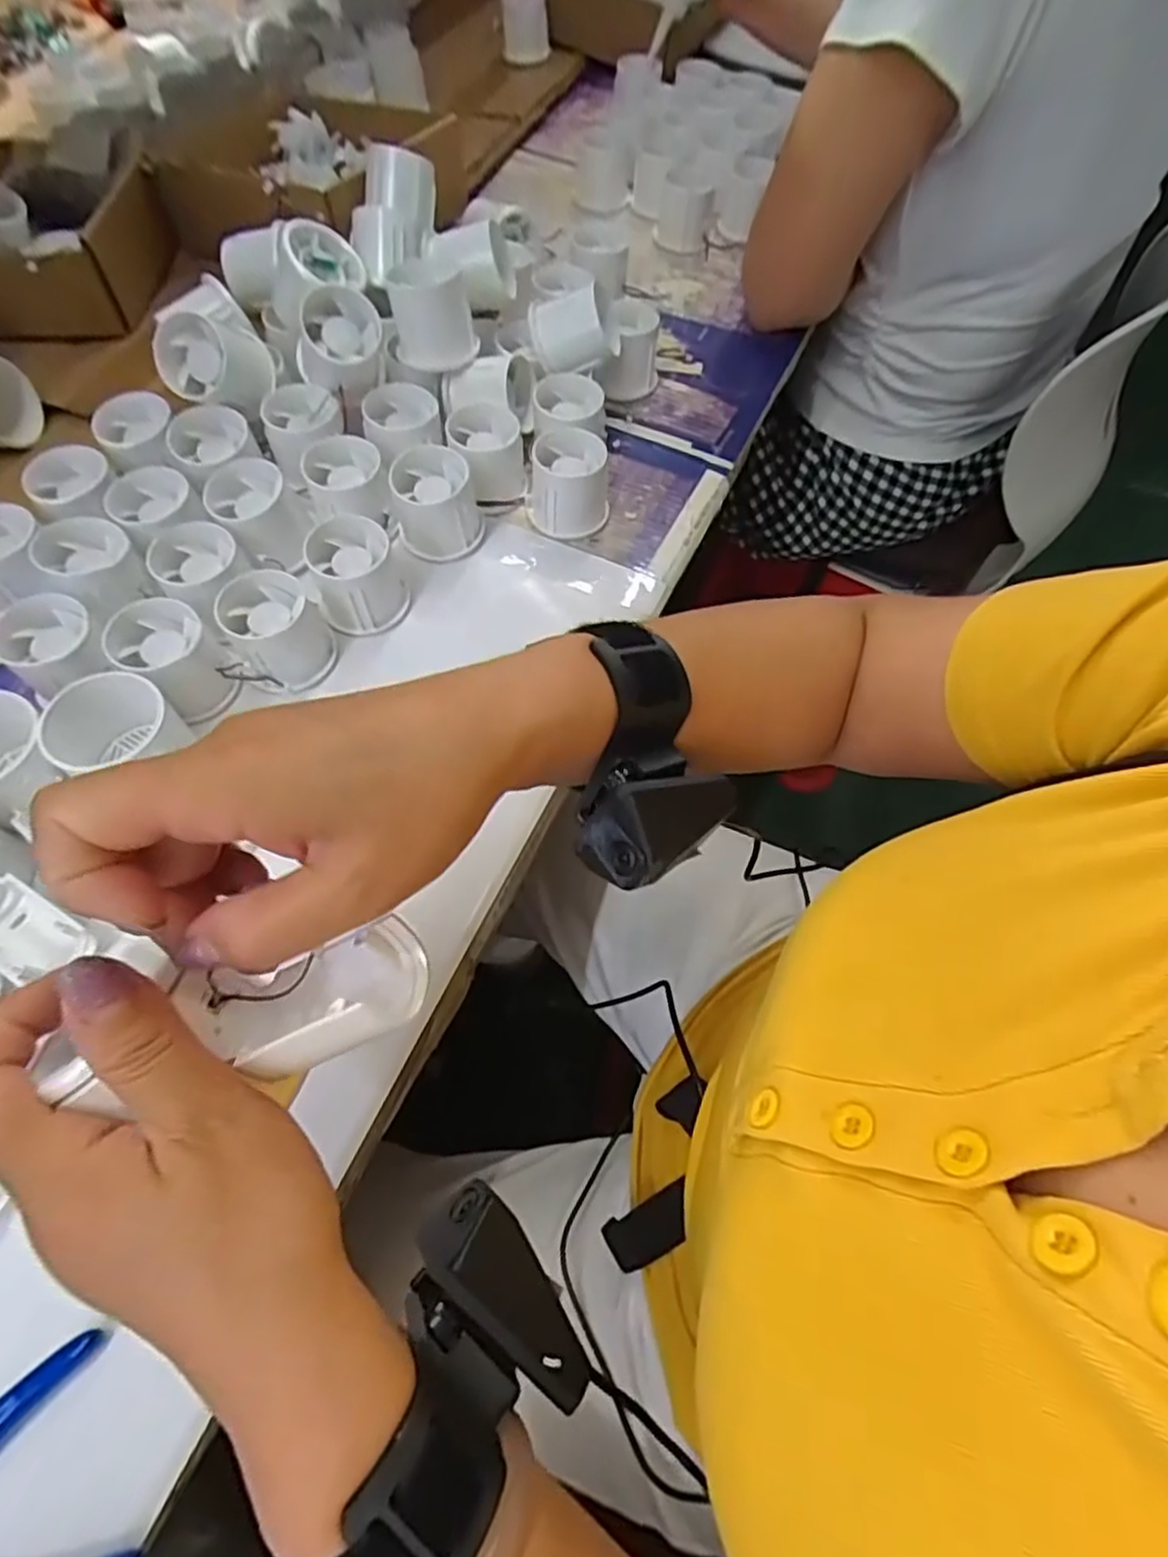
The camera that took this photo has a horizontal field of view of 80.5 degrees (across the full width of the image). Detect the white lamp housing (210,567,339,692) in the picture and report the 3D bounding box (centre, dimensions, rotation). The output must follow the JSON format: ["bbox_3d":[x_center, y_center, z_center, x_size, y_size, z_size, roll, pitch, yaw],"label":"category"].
[{"bbox_3d":[-0.184,-0.087,0.417,0.055,0.047,0.056,1,63,-2],"label":"white lamp housing"}]

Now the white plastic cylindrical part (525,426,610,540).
[{"bbox_3d":[-0.011,-0.207,0.484,0.056,0.049,0.053,0,63,-2],"label":"white plastic cylindrical part"}]

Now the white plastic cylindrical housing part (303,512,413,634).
[{"bbox_3d":[-0.144,-0.129,0.439,0.054,0.049,0.054,1,63,-2],"label":"white plastic cylindrical housing part"}]

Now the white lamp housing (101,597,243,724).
[{"bbox_3d":[-0.239,-0.071,0.404,0.055,0.046,0.049,33,66,14],"label":"white lamp housing"}]

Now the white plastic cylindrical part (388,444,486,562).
[{"bbox_3d":[-0.099,-0.186,0.467,0.055,0.051,0.055,1,63,-2],"label":"white plastic cylindrical part"}]

